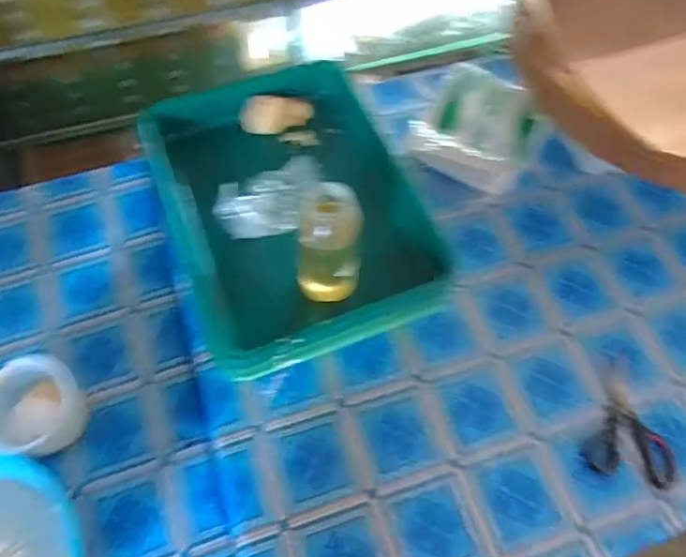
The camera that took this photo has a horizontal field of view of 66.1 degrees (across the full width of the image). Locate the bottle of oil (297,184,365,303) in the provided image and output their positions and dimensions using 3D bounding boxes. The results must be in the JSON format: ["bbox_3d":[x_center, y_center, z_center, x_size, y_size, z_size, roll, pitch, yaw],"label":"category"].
[{"bbox_3d":[-0.015,-0.030,0.540,0.064,0.147,0.054,0,62,-3],"label":"bottle of oil"}]

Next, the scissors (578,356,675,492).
[{"bbox_3d":[0.322,0.157,0.590,0.097,0.006,0.135,18,62,7],"label":"scissors"}]

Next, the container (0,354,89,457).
[{"bbox_3d":[-0.335,0.142,0.580,0.095,0.081,0.100,1,62,-2],"label":"container"}]

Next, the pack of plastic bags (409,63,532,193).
[{"bbox_3d":[0.185,-0.211,0.732,0.159,0.093,0.158,24,63,10],"label":"pack of plastic bags"}]

